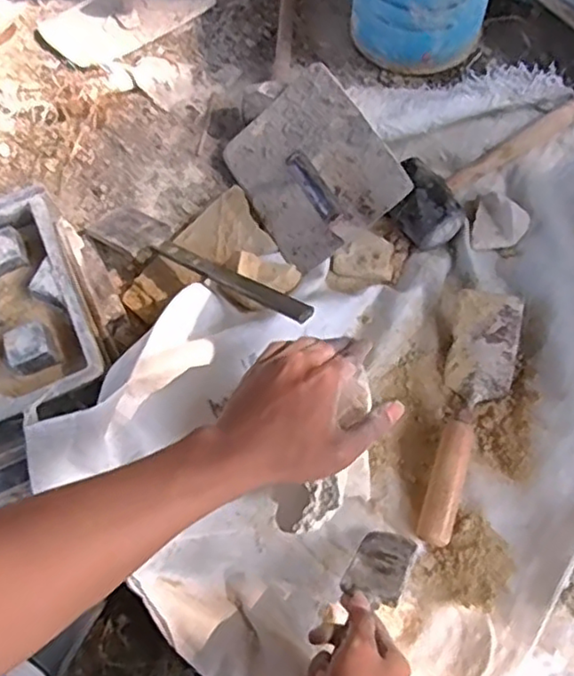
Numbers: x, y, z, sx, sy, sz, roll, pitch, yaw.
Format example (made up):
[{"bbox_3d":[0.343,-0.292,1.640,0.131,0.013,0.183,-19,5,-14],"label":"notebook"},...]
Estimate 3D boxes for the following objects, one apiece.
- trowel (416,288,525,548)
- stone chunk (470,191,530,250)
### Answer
[{"bbox_3d":[0.196,0.080,0.661,0.071,0.044,0.263,13,69,8],"label":"trowel"},{"bbox_3d":[0.250,-0.133,0.748,0.058,0.027,0.064,16,69,9],"label":"stone chunk"}]

